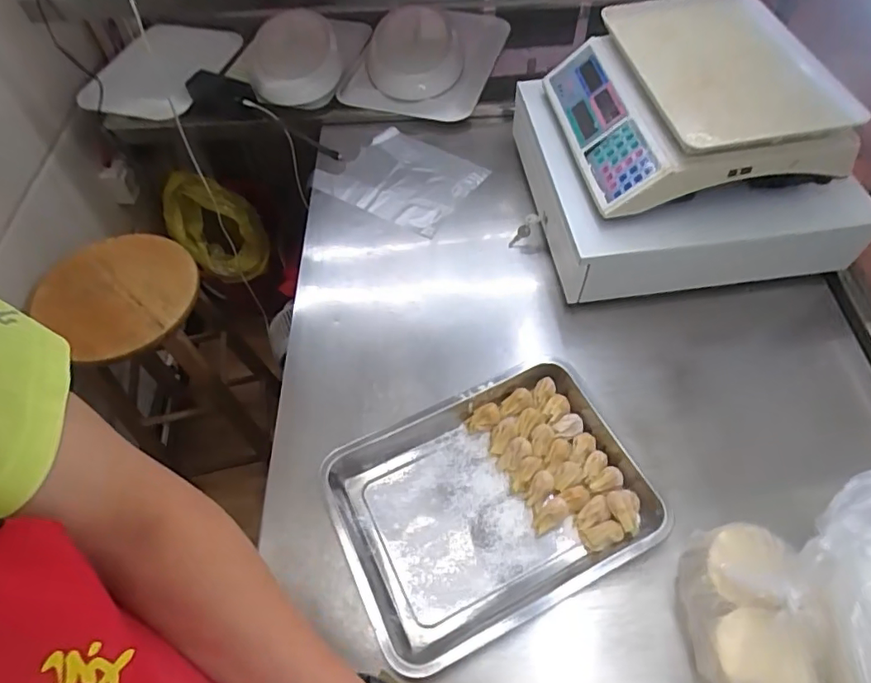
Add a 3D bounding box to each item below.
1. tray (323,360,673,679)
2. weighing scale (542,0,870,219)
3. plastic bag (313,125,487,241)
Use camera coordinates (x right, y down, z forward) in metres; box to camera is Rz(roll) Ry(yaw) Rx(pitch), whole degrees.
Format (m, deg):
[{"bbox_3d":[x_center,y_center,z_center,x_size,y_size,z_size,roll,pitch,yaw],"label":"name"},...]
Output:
[{"bbox_3d":[0.066,0.182,0.633,0.347,0.042,0.256,-23,59,-11],"label":"tray"},{"bbox_3d":[0.350,-0.344,0.767,0.311,0.140,0.315,-8,57,-3],"label":"weighing scale"},{"bbox_3d":[-0.063,-0.292,0.982,0.254,0.035,0.201,31,67,24],"label":"plastic bag"}]

